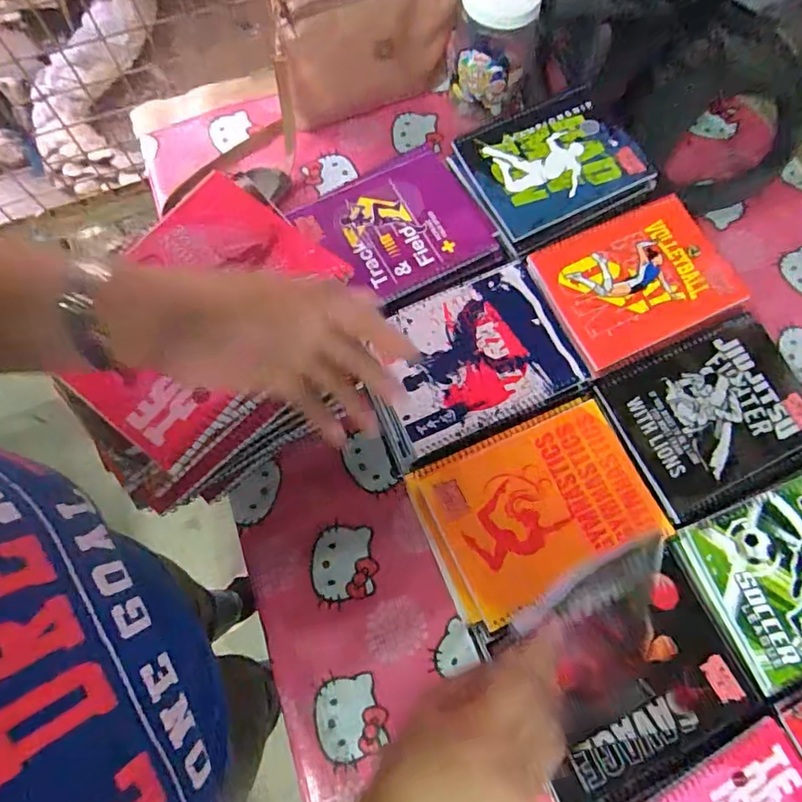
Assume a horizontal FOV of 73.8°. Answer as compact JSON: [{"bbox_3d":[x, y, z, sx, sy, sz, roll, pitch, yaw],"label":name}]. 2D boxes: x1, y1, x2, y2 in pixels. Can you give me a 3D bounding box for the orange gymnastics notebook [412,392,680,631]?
[{"bbox_3d":[0.129,0.099,0.511,0.207,0.008,0.150,-23,75,-8],"label":"orange gymnastics notebook"}]

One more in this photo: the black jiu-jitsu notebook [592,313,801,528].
[{"bbox_3d":[0.321,0.014,0.544,0.201,0.008,0.161,-23,75,-8],"label":"black jiu-jitsu notebook"}]

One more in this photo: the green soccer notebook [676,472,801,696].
[{"bbox_3d":[0.389,0.154,0.502,0.205,0.011,0.152,-22,75,-7],"label":"green soccer notebook"}]

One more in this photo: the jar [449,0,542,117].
[{"bbox_3d":[0.125,-0.482,0.717,0.107,0.150,0.103,0,73,-1],"label":"jar"}]

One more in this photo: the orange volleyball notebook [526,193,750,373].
[{"bbox_3d":[0.264,-0.137,0.590,0.206,0.007,0.151,-24,75,-8],"label":"orange volleyball notebook"}]

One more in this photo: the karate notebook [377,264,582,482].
[{"bbox_3d":[0.065,-0.043,0.554,0.219,0.008,0.156,-25,75,-8],"label":"karate notebook"}]

